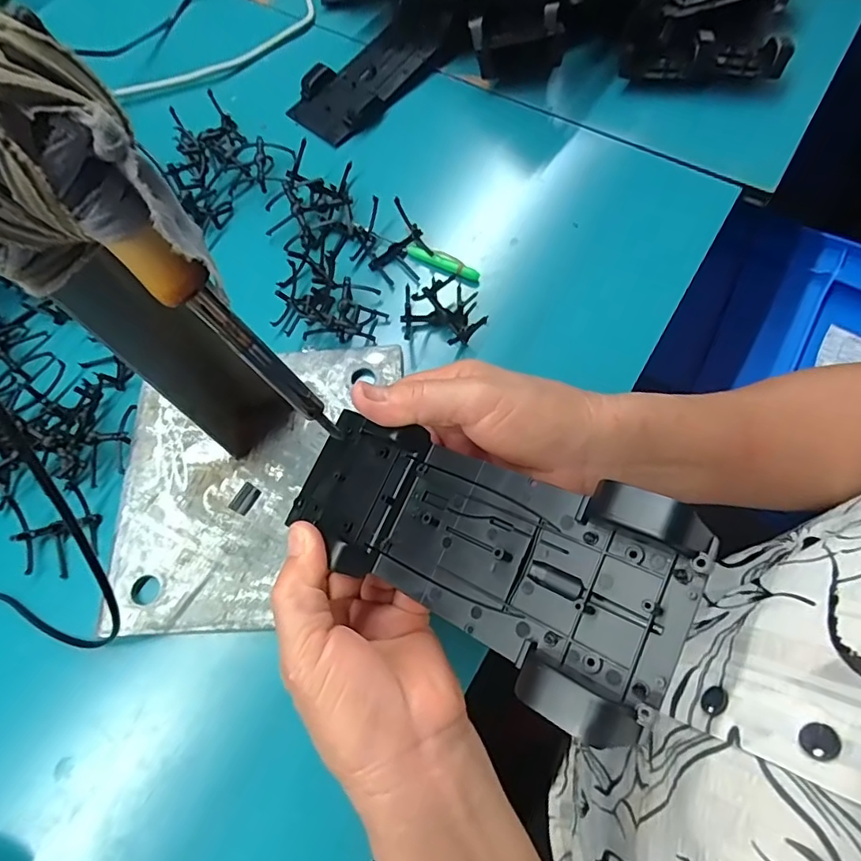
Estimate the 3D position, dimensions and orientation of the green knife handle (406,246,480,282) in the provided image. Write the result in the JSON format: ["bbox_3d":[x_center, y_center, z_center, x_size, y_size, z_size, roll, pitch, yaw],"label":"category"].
[{"bbox_3d":[0.009,-0.136,0.421,0.063,0.007,0.008,25,70,12],"label":"green knife handle"}]

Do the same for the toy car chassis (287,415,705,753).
[{"bbox_3d":[0.006,0.043,0.222,0.189,0.031,0.074,18,68,39],"label":"toy car chassis"}]

